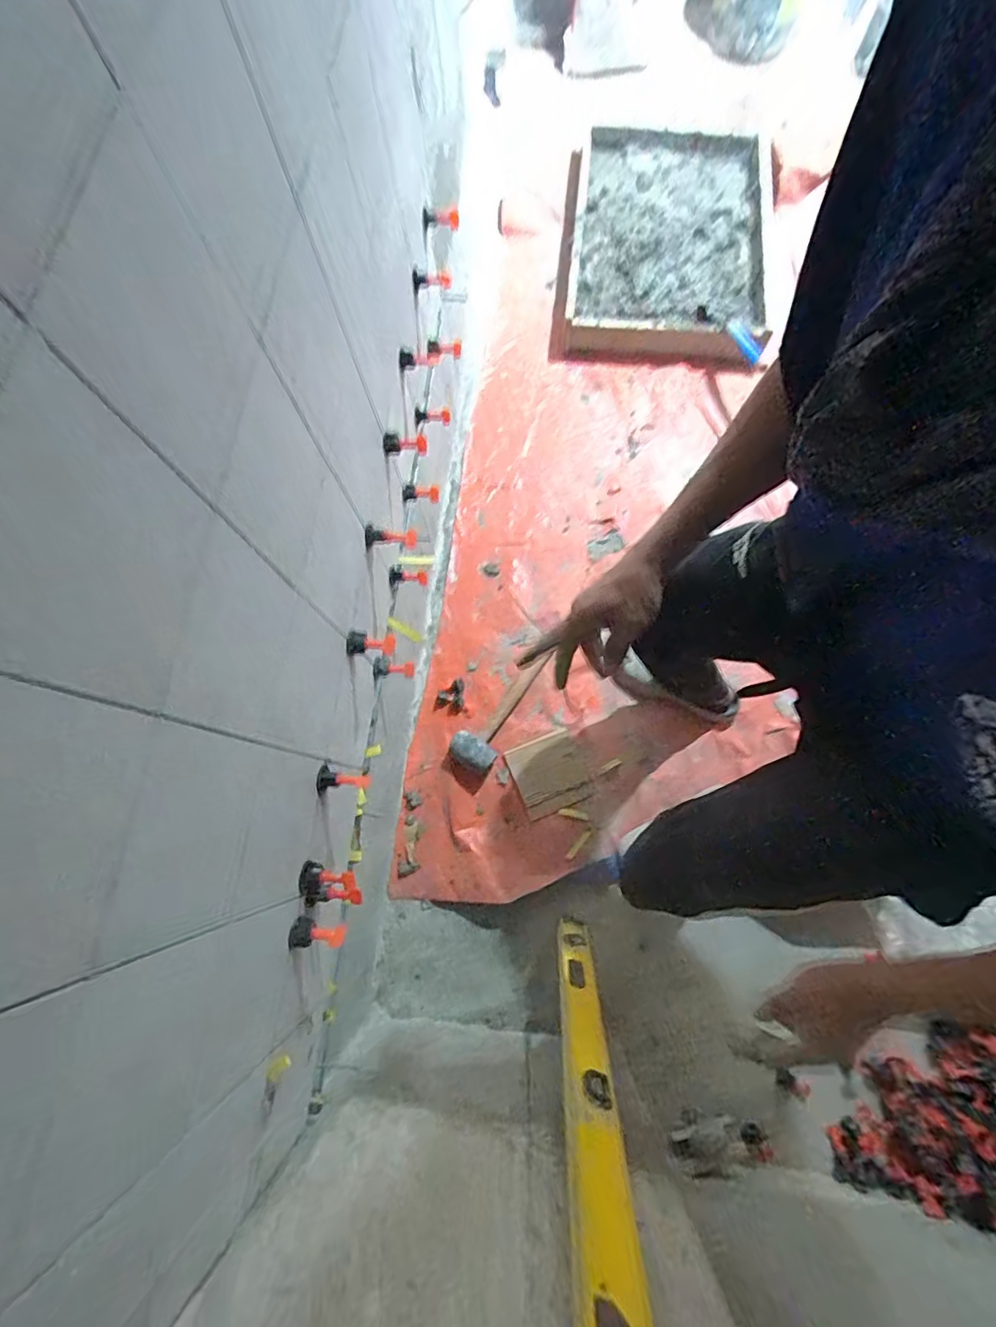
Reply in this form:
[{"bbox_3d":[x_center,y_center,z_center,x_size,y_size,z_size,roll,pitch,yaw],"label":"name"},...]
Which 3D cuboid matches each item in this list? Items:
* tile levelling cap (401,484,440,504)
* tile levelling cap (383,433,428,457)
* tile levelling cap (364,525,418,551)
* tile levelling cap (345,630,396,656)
[{"bbox_3d":[-0.133,-0.294,0.900,0.062,0.030,0.031,-8,74,-1],"label":"tile levelling cap"},{"bbox_3d":[-0.139,-0.327,0.778,0.067,0.039,0.036,-9,74,-1],"label":"tile levelling cap"},{"bbox_3d":[-0.148,-0.177,0.719,0.066,0.032,0.033,-8,74,-1],"label":"tile levelling cap"},{"bbox_3d":[-0.165,-0.028,0.684,0.061,0.037,0.030,-6,74,0],"label":"tile levelling cap"}]

